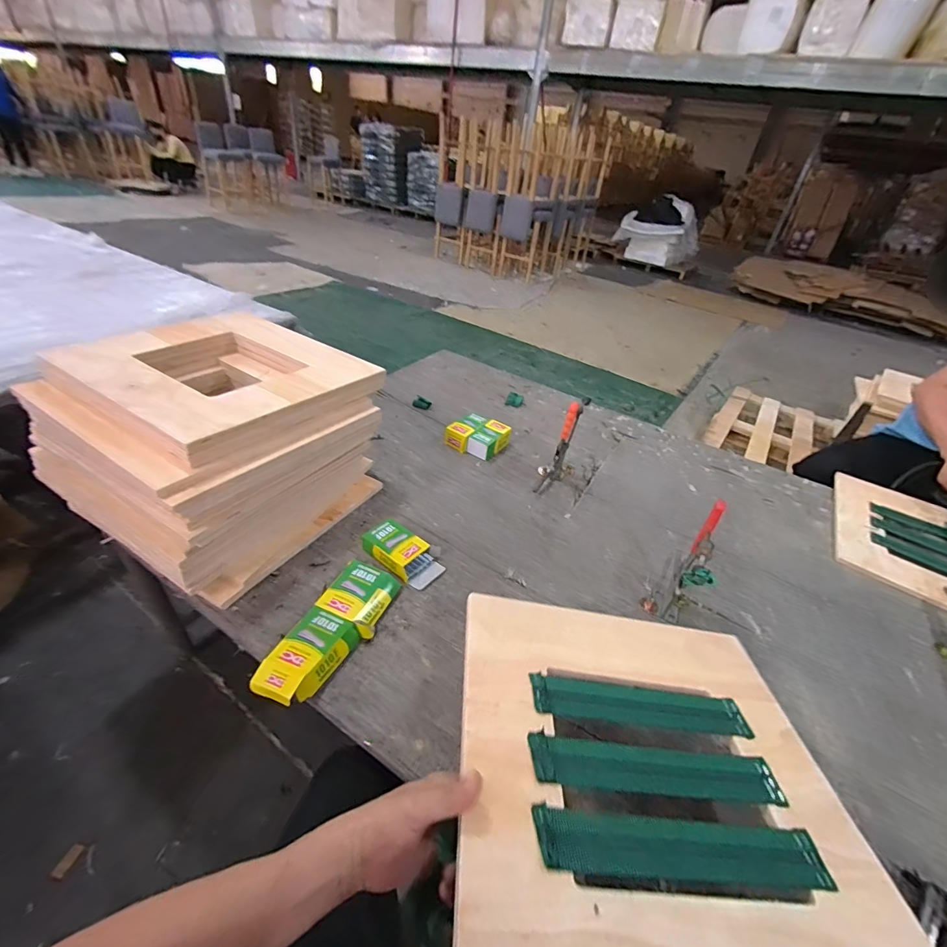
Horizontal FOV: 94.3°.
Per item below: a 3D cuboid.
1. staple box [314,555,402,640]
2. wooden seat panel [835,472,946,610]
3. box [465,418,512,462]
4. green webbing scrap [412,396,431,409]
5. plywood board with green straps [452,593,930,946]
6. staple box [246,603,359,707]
[{"bbox_3d":[-0.195,0.210,0.753,0.105,0.029,0.123,16,37,10],"label":"staple box"},{"bbox_3d":[1.098,0.179,1.051,0.405,0.028,0.448,24,40,24],"label":"wooden seat panel"},{"bbox_3d":[0.045,-0.091,1.183,0.069,0.054,0.131,26,40,22],"label":"box"},{"bbox_3d":[-0.157,-0.213,1.335,0.057,0.023,0.037,23,39,19],"label":"green webbing scrap"},{"bbox_3d":[0.191,0.316,0.462,0.416,0.017,0.386,11,33,-7],"label":"plywood board with green straps"},{"bbox_3d":[-0.249,0.271,0.653,0.090,0.046,0.144,20,38,16],"label":"staple box"}]

